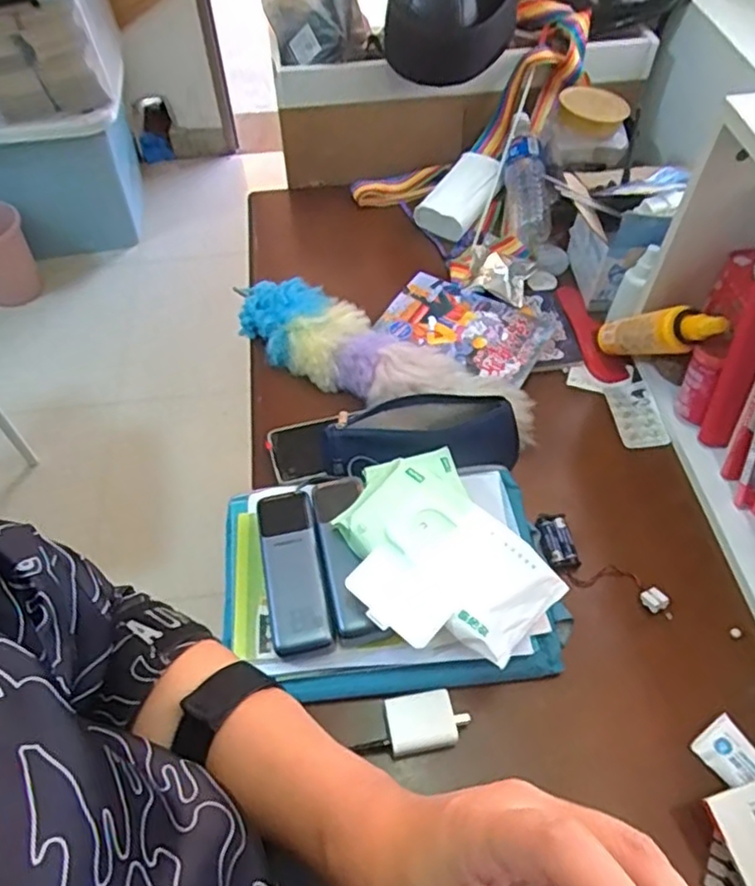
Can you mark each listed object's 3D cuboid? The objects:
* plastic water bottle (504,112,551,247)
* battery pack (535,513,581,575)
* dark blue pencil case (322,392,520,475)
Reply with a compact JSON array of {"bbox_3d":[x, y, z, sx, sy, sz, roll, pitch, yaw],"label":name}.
[{"bbox_3d":[0.224,-0.397,0.973,0.060,0.058,0.210,-5,84,-3],"label":"plastic water bottle"},{"bbox_3d":[0.191,0.106,0.678,0.035,0.012,0.063,-8,55,-5],"label":"battery pack"},{"bbox_3d":[0.048,-0.011,0.691,0.210,0.055,0.077,-5,55,-3],"label":"dark blue pencil case"}]

